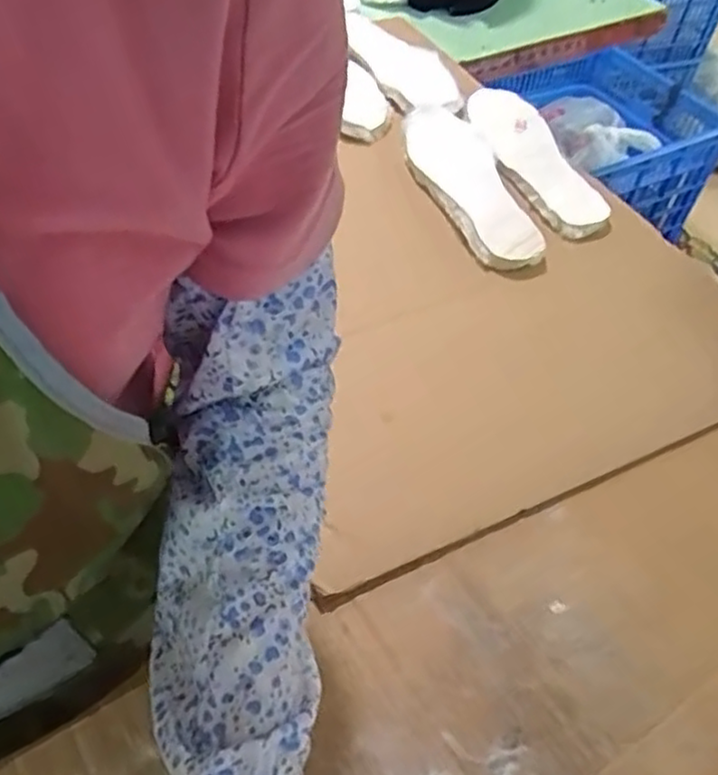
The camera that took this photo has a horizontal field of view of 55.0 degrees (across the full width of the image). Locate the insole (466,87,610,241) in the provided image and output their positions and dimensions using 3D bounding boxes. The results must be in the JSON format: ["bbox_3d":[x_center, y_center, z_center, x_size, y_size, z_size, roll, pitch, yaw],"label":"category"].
[{"bbox_3d":[0.195,-0.271,0.799,0.088,0.027,0.275,-11,53,-11],"label":"insole"}]

